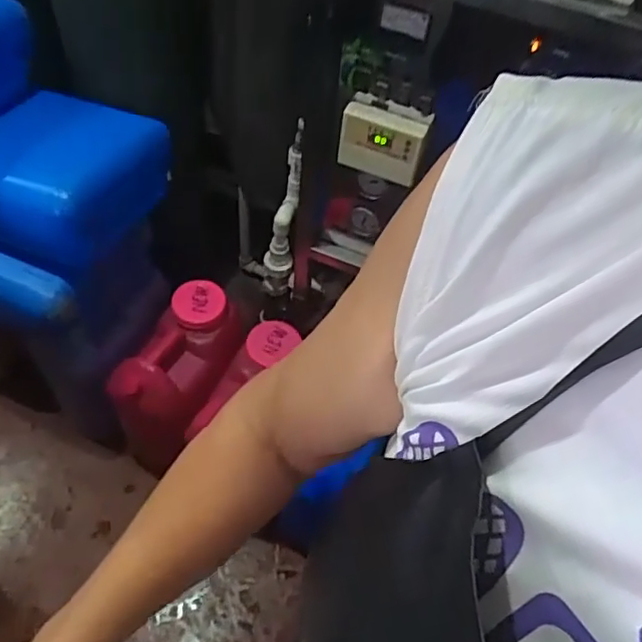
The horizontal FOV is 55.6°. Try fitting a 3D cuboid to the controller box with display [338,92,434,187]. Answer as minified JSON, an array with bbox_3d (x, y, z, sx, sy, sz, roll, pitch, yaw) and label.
[{"bbox_3d":[0.101,-0.295,0.999,0.136,0.118,0.046,20,54,9],"label":"controller box with display"}]

